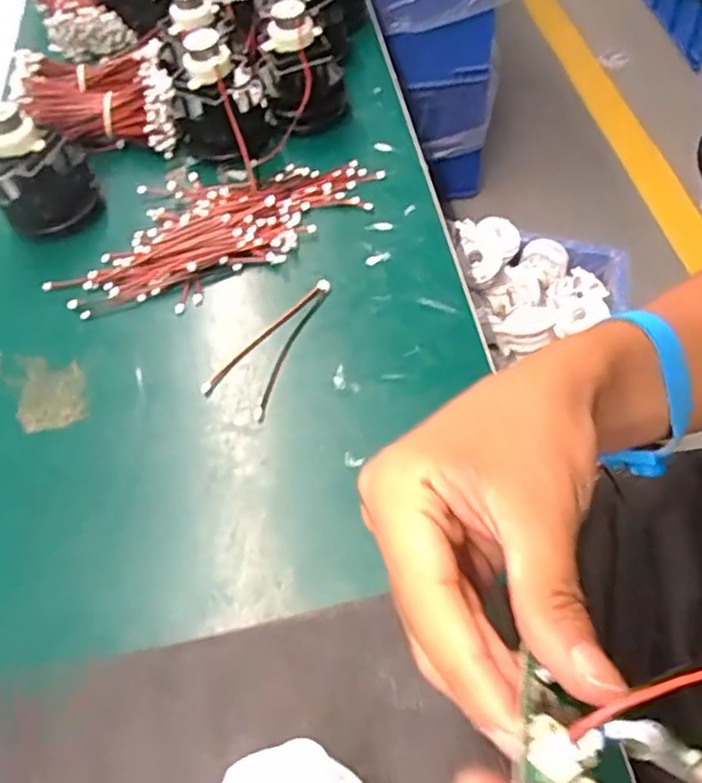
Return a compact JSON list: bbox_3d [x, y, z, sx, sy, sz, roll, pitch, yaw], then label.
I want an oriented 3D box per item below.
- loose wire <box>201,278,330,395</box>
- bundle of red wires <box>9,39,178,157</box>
[{"bbox_3d":[-0.053,-0.037,0.433,0.010,0.008,0.110,34,62,25],"label":"loose wire"},{"bbox_3d":[-0.204,-0.230,0.552,0.124,0.050,0.107,-15,55,-5],"label":"bundle of red wires"}]

